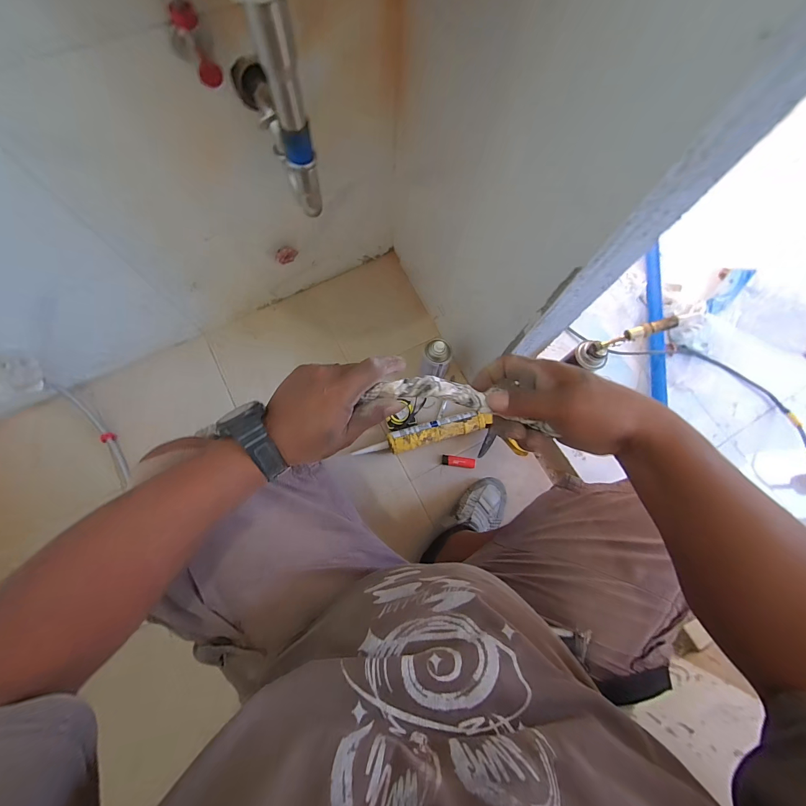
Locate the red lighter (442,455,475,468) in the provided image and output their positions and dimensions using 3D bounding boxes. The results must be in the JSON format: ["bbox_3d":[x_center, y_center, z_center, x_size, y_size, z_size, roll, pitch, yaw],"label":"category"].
[{"bbox_3d":[0.133,0.140,0.838,0.079,0.008,0.024,7,74,0],"label":"red lighter"}]

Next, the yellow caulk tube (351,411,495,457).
[{"bbox_3d":[0.025,0.082,0.824,0.284,0.049,0.053,-14,75,-6],"label":"yellow caulk tube"}]

